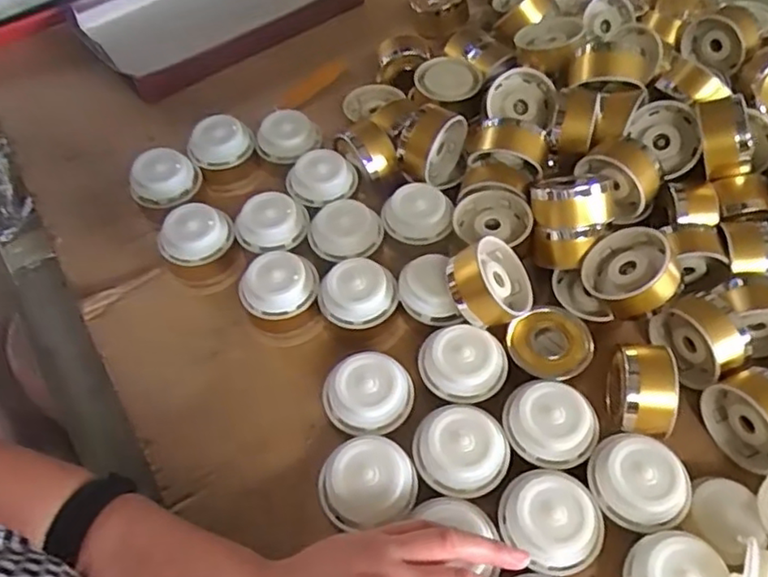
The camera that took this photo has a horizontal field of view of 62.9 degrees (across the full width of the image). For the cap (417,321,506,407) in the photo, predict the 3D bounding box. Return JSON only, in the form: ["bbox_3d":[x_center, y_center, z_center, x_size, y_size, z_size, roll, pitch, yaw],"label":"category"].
[{"bbox_3d":[0.059,0.057,0.475,0.063,0.025,0.056,3,55,6],"label":"cap"}]

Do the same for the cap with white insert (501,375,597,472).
[{"bbox_3d":[0.117,0.095,0.443,0.062,0.025,0.056,16,57,14],"label":"cap with white insert"}]

